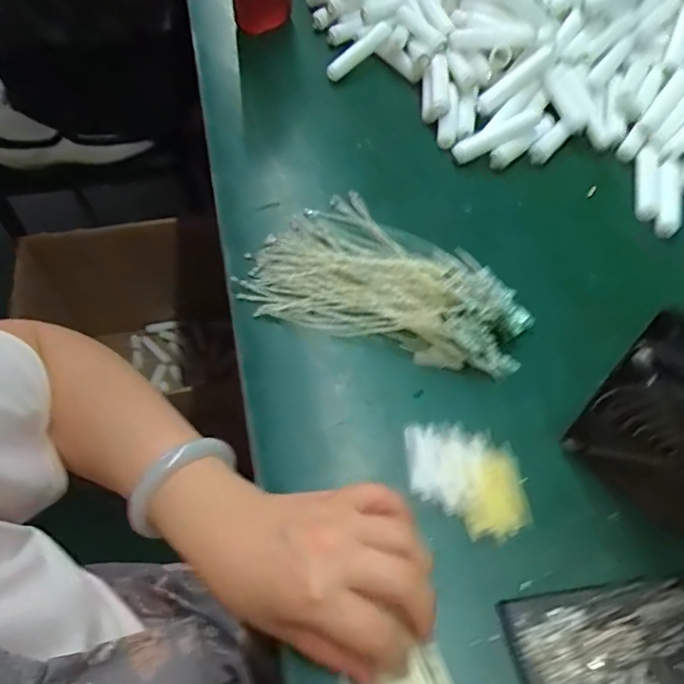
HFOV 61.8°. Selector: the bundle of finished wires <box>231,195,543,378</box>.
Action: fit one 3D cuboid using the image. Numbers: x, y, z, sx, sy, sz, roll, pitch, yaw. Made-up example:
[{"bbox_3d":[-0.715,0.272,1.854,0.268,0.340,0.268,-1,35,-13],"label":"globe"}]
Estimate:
[{"bbox_3d":[0.039,-0.065,0.463,0.226,0.043,0.146,18,58,12],"label":"bundle of finished wires"}]

